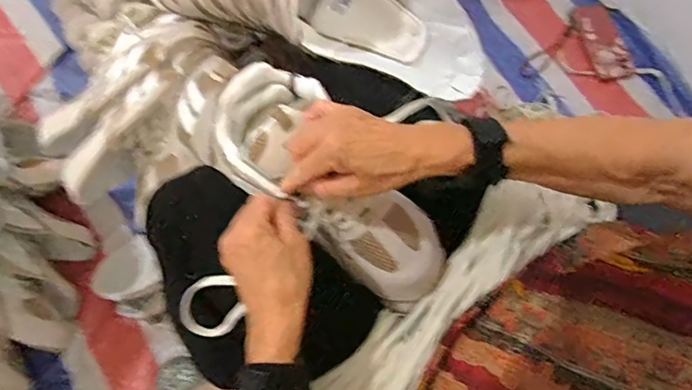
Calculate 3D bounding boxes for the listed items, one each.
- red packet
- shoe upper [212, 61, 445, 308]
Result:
[{"bbox_3d":[0.496,-0.295,0.941,0.074,0.016,0.165,-15,73,-7],"label":"red packet"},{"bbox_3d":[-0.015,-0.008,0.451,0.117,0.059,0.260,-43,89,-14],"label":"shoe upper"}]

